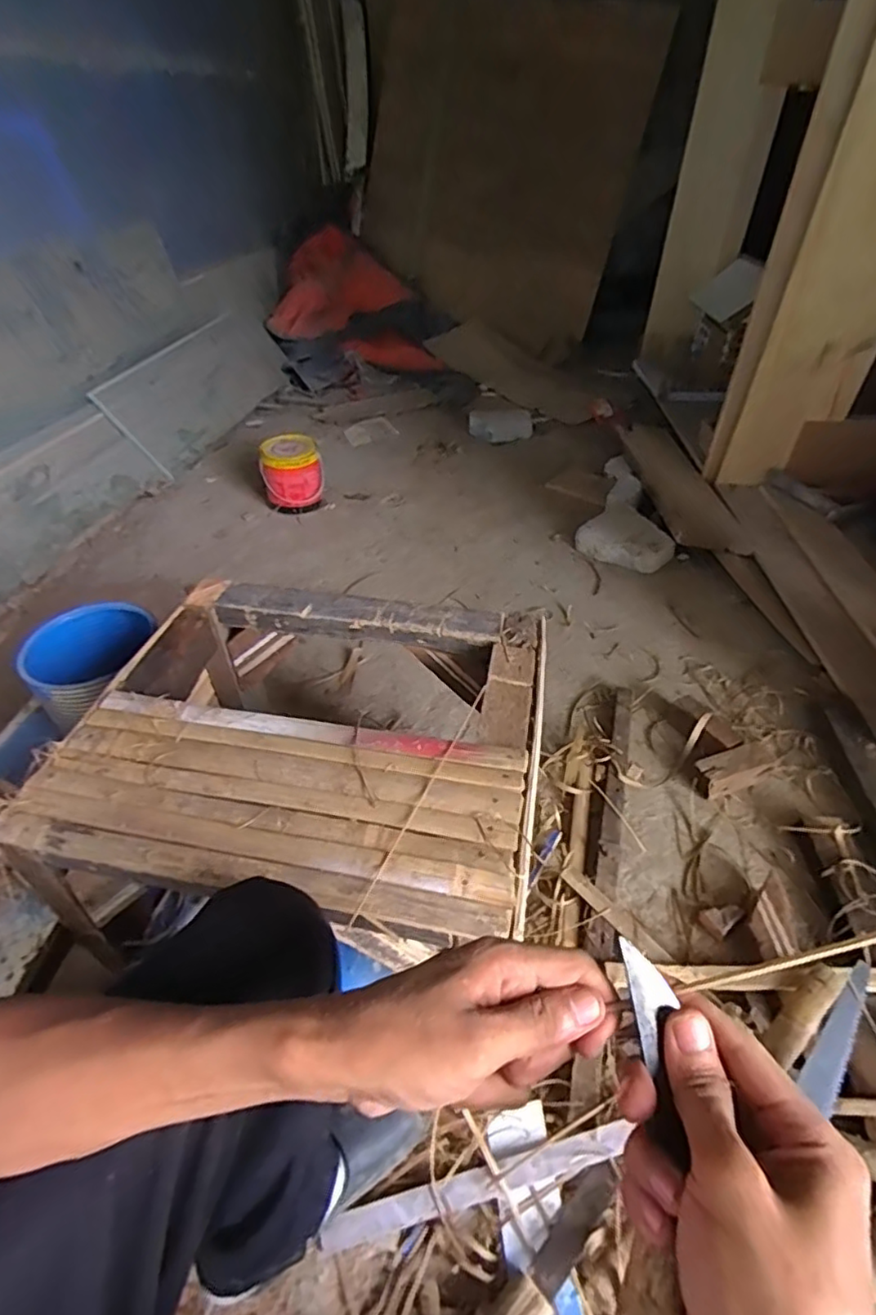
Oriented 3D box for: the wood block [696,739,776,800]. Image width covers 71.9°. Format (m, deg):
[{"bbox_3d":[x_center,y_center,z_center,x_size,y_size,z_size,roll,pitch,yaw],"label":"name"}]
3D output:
[{"bbox_3d":[0.482,0.177,0.969,0.133,0.049,0.054,-15,46,-12],"label":"wood block"}]

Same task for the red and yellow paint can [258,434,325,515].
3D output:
[{"bbox_3d":[-0.395,-0.494,1.636,0.158,0.163,0.144,0,43,0],"label":"red and yellow paint can"}]

